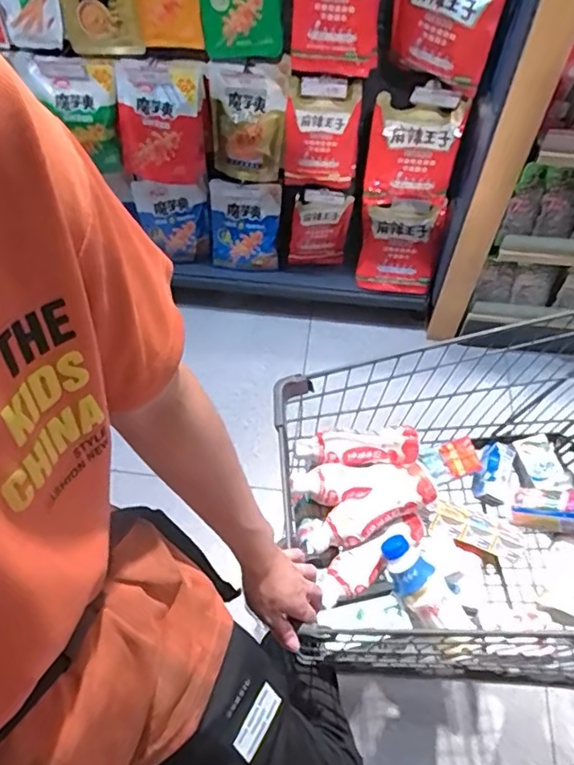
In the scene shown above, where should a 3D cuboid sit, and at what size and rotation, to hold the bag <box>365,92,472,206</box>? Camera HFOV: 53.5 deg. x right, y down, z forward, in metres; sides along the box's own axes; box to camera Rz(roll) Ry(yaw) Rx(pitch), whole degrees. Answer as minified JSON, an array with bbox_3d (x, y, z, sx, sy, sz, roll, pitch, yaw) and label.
[{"bbox_3d":[0.311,-0.562,1.420,0.211,0.260,0.058,7,55,5],"label":"bag"}]

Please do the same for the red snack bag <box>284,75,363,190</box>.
[{"bbox_3d":[0.082,-0.611,1.417,0.180,0.271,0.027,10,56,7],"label":"red snack bag"}]

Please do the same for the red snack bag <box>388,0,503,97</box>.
[{"bbox_3d":[0.328,-0.768,1.198,0.221,0.244,0.055,33,61,21],"label":"red snack bag"}]

